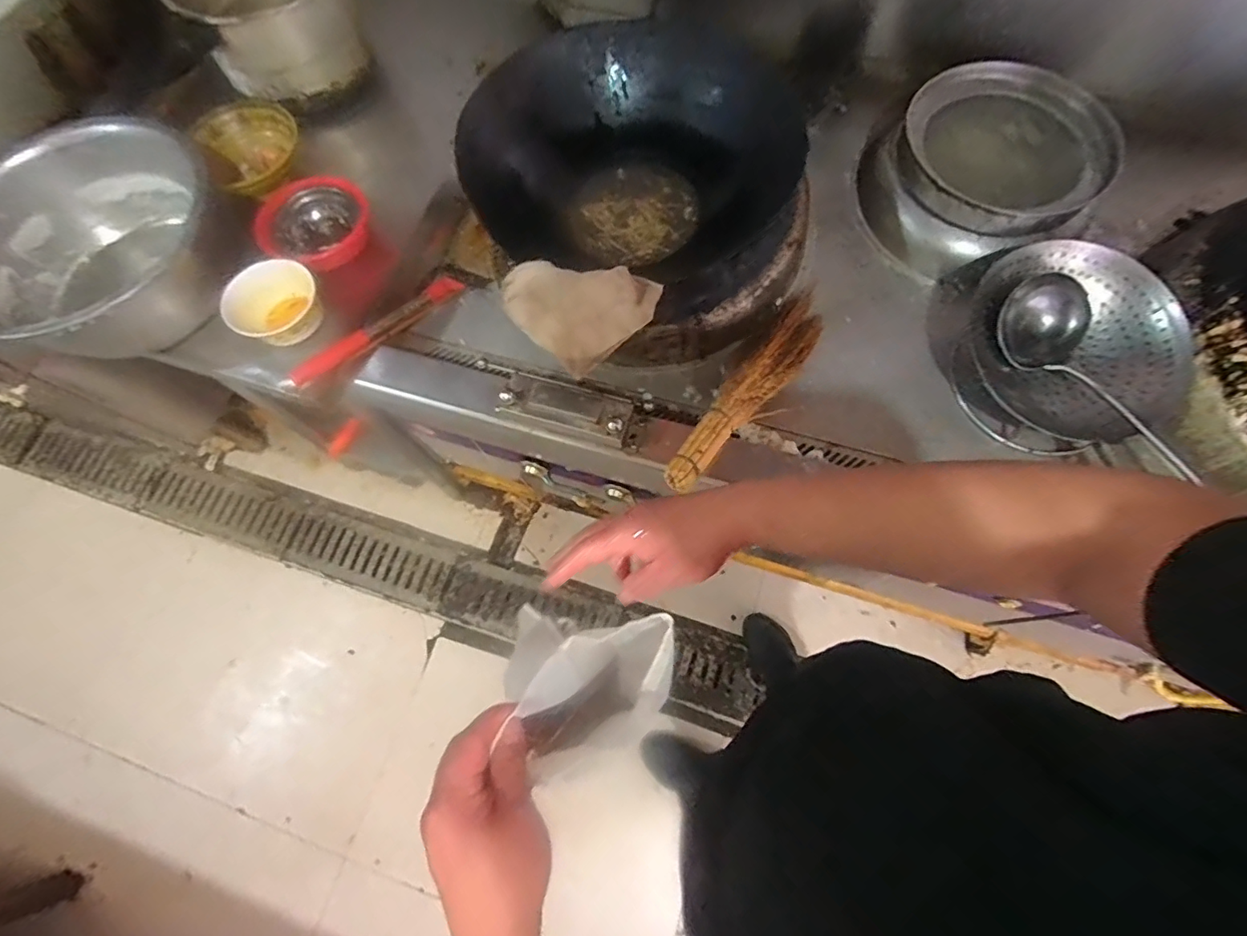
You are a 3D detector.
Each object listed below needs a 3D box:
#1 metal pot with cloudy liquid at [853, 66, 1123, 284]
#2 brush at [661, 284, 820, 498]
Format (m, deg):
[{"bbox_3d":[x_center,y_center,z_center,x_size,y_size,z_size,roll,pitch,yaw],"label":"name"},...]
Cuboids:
[{"bbox_3d":[0.581,-0.502,0.888,0.338,0.165,0.320,-1,71,1],"label":"metal pot with cloudy liquid"},{"bbox_3d":[0.187,-0.115,0.788,0.082,0.065,0.415,35,62,13],"label":"brush"}]

